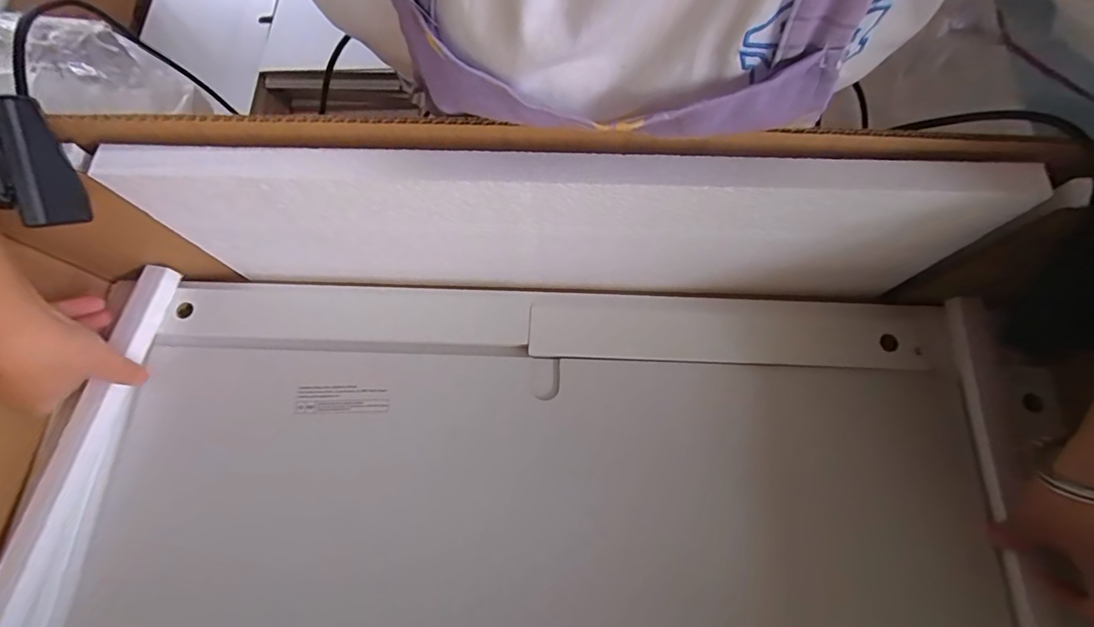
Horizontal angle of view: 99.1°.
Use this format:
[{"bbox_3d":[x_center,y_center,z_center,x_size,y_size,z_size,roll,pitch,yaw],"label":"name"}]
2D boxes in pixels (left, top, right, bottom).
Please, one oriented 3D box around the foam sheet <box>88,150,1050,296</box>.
[{"bbox_3d":[0.013,-0.062,0.346,0.552,0.147,0.028,1,72,2],"label":"foam sheet"}]

